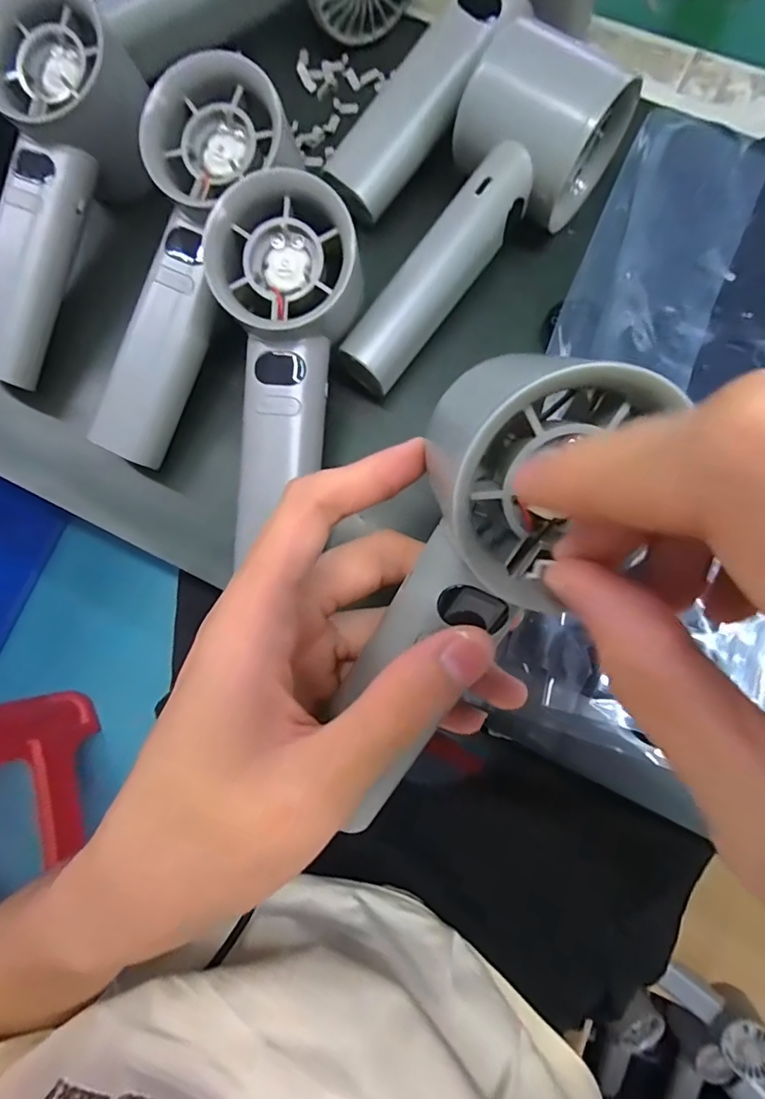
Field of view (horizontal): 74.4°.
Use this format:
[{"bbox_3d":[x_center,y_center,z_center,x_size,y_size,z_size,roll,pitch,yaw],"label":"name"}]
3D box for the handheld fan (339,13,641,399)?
[{"bbox_3d":[0.041,-0.148,0.222,0.059,0.057,0.146,38,98,8],"label":"handheld fan"}]

